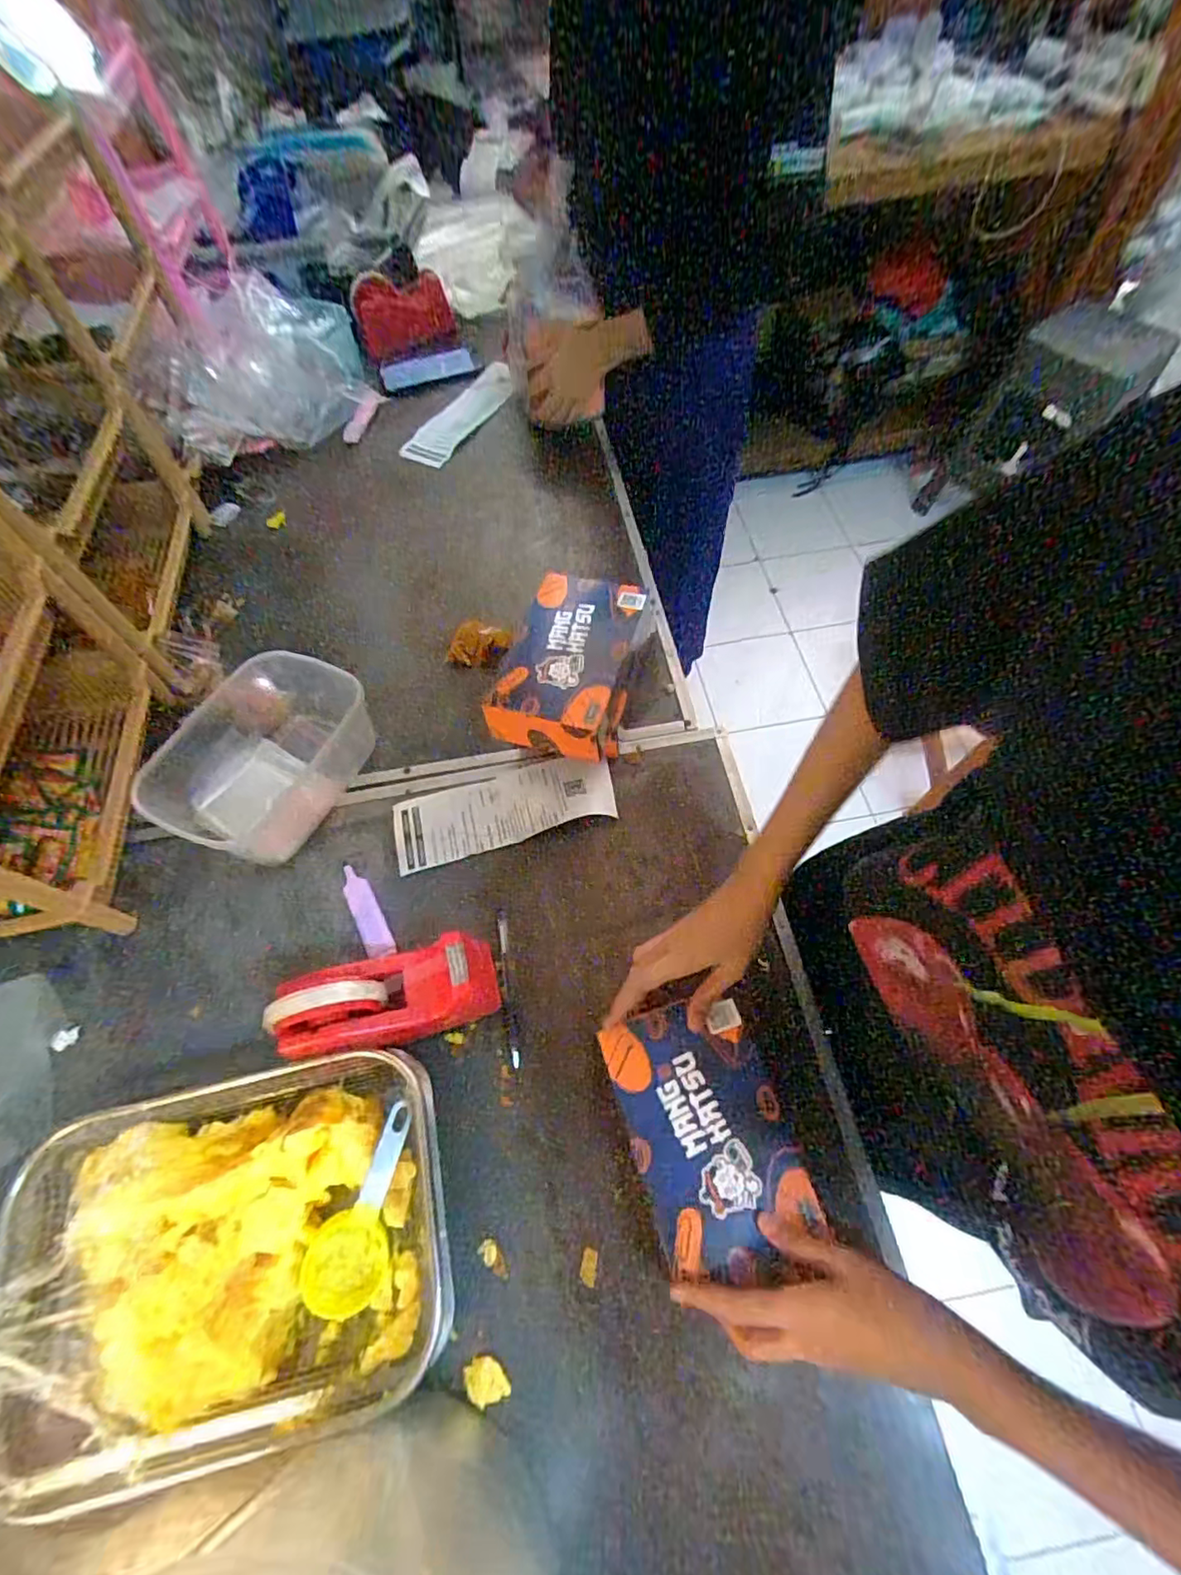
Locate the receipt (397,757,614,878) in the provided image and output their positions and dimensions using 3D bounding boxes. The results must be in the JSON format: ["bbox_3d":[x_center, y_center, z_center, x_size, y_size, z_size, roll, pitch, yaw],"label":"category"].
[{"bbox_3d":[-0.088,0.019,0.594,0.218,0.024,0.080,-14,63,-4],"label":"receipt"}]

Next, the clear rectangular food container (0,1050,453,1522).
[{"bbox_3d":[-0.250,0.324,0.417,0.289,0.054,0.215,-14,63,-4],"label":"clear rectangular food container"}]

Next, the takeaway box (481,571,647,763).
[{"bbox_3d":[-0.017,-0.128,0.576,0.122,0.046,0.188,15,65,10],"label":"takeaway box"}]

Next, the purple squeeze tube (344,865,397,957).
[{"bbox_3d":[-0.209,0.114,0.552,0.024,0.009,0.098,-29,65,-11],"label":"purple squeeze tube"}]

